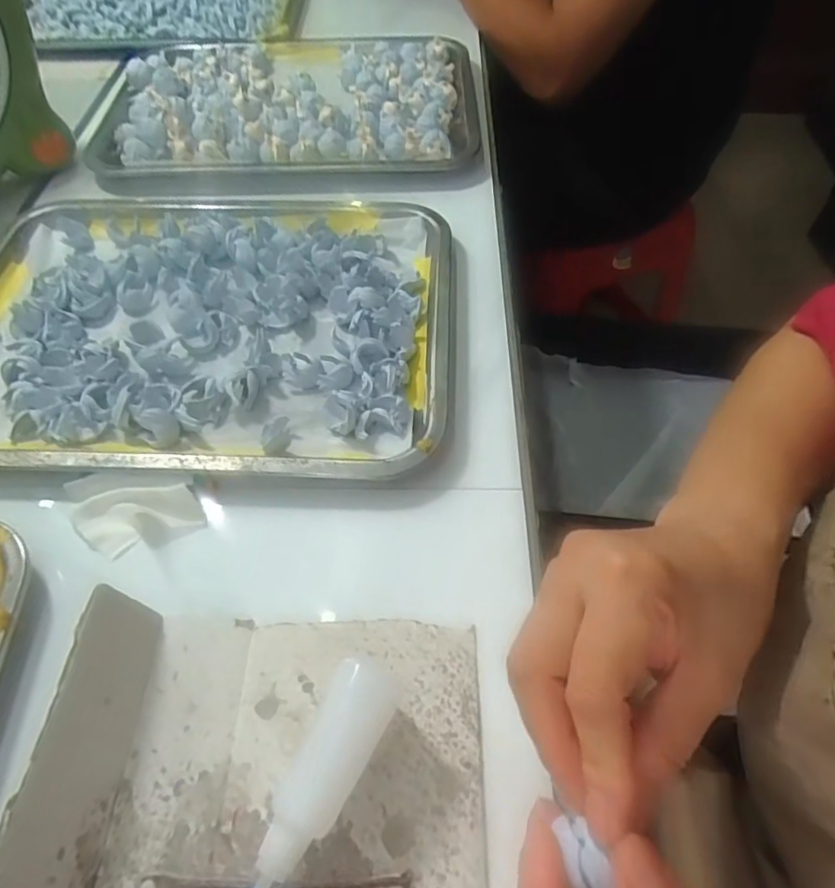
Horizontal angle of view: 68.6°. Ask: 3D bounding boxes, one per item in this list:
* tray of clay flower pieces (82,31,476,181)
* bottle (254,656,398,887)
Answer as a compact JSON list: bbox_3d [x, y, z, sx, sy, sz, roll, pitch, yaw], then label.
[{"bbox_3d":[-0.122,-0.335,0.580,0.344,0.027,0.249,-2,54,-1],"label":"tray of clay flower pieces"},{"bbox_3d":[-0.041,0.143,0.243,0.027,0.035,0.106,20,56,14],"label":"bottle"}]

